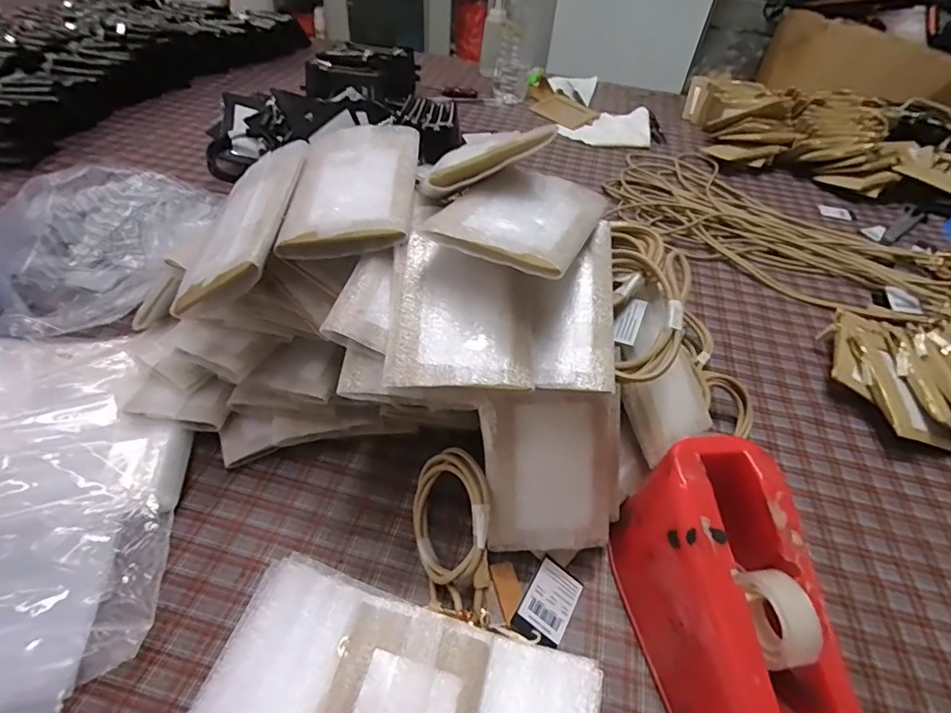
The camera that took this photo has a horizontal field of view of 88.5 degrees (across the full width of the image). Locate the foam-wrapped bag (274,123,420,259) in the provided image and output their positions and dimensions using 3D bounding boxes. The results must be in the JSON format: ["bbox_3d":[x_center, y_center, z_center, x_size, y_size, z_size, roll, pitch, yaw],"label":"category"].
[{"bbox_3d":[-0.073,-0.107,0.304,0.072,0.028,0.114,3,46,-2],"label":"foam-wrapped bag"}]

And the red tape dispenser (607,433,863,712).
[{"bbox_3d":[0.140,0.150,0.249,0.069,0.099,0.189,-4,47,-9],"label":"red tape dispenser"}]

